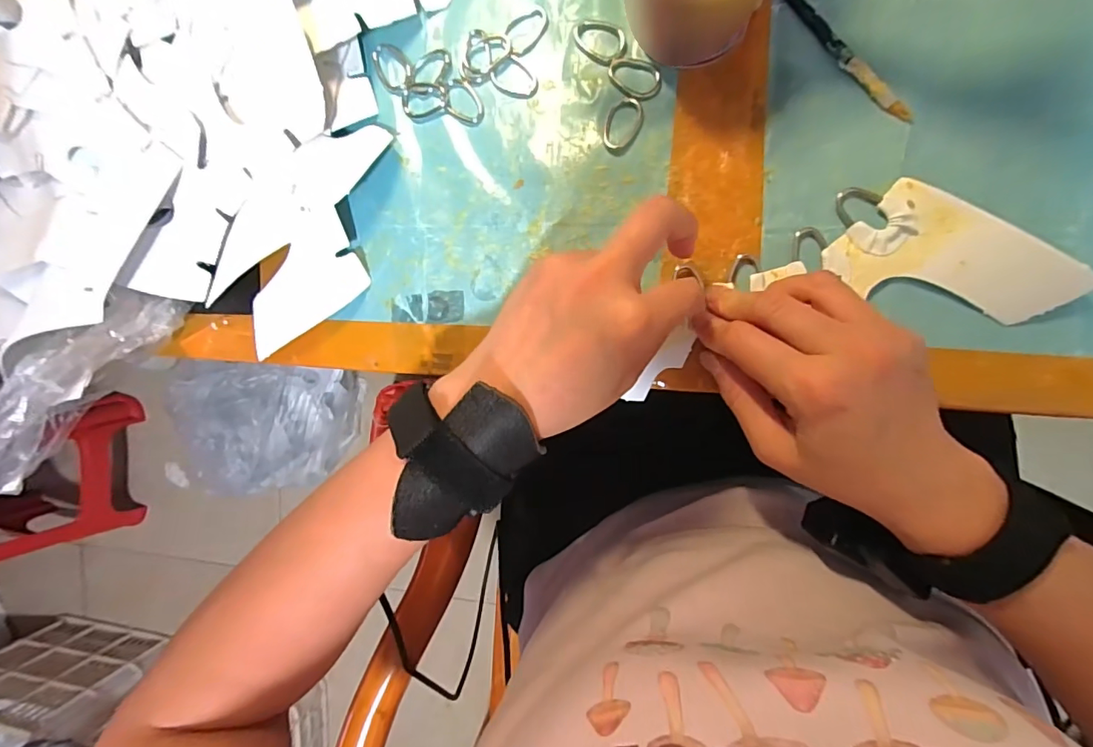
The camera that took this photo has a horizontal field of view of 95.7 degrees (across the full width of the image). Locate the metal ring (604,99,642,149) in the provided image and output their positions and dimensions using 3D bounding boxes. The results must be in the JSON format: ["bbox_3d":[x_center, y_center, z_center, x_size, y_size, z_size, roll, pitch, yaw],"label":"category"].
[{"bbox_3d":[0.041,-0.138,0.272,0.018,0.004,0.027,30,100,7],"label":"metal ring"}]

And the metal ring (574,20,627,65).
[{"bbox_3d":[0.030,-0.184,0.272,0.030,0.004,0.019,35,100,6],"label":"metal ring"}]

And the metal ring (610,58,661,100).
[{"bbox_3d":[0.048,-0.162,0.271,0.030,0.004,0.020,23,99,8],"label":"metal ring"}]

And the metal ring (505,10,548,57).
[{"bbox_3d":[-0.011,-0.194,0.280,0.027,0.004,0.018,-36,88,12],"label":"metal ring"}]

